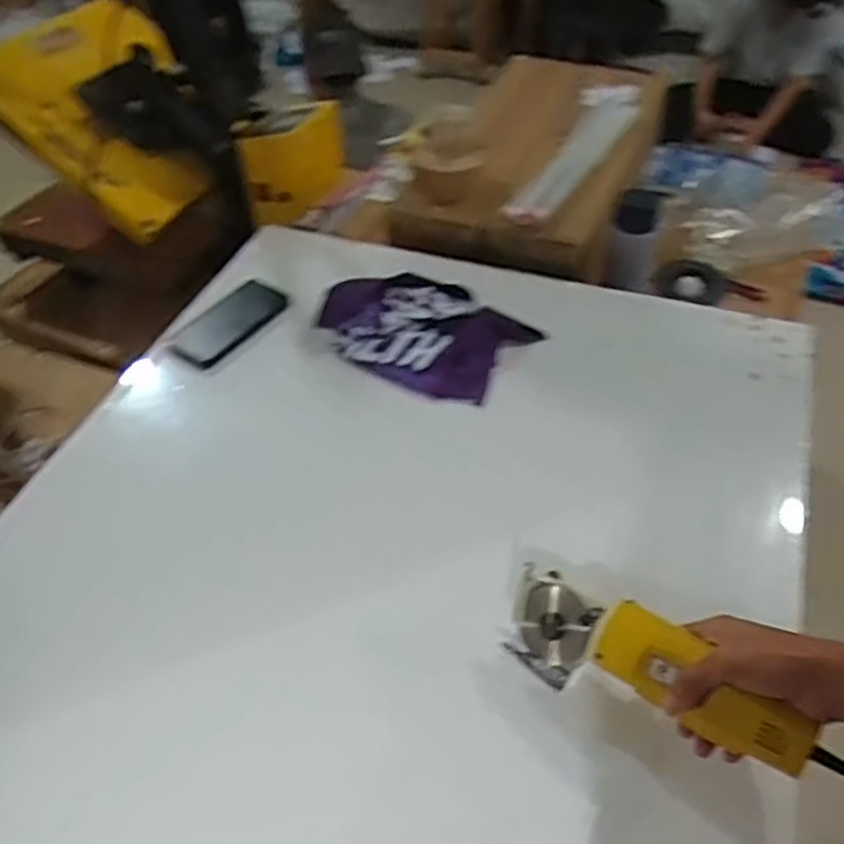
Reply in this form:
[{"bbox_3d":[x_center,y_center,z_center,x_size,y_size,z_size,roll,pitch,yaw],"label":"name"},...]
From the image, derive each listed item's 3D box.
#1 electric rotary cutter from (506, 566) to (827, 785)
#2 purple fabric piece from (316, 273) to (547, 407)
[{"bbox_3d":[0.180,0.198,0.604,0.241,0.062,0.071,21,49,33],"label":"electric rotary cutter"},{"bbox_3d":[-0.001,-0.127,0.976,0.240,0.032,0.180,24,51,23],"label":"purple fabric piece"}]

